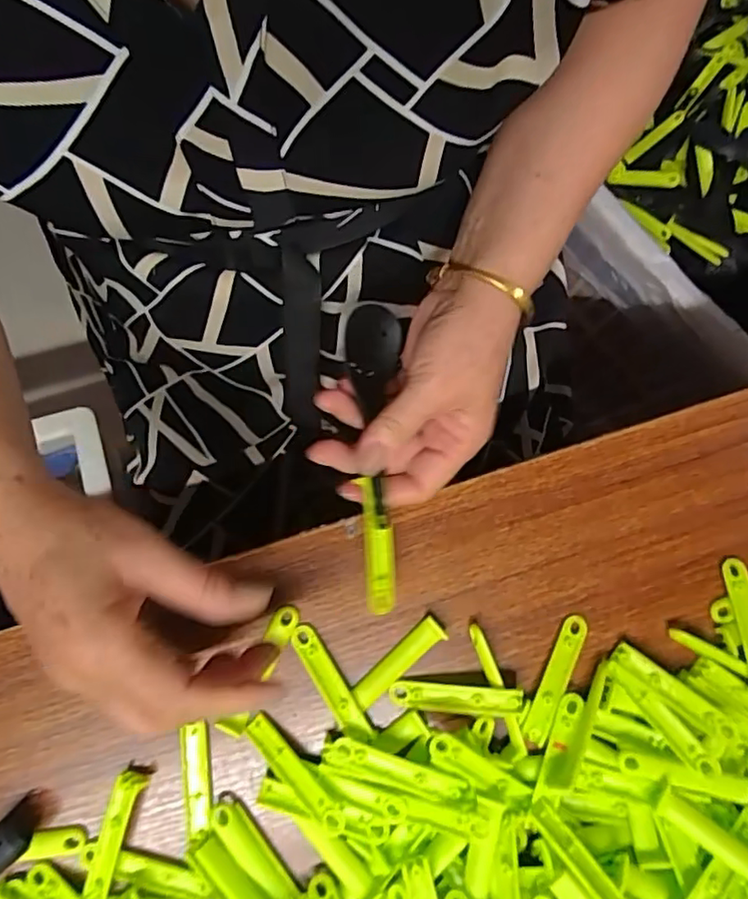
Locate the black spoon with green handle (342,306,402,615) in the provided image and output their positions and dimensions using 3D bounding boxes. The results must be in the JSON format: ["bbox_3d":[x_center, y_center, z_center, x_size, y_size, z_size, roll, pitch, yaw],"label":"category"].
[{"bbox_3d":[0.002,0.003,0.346,0.032,0.019,0.175,-2,80,-1],"label":"black spoon with green handle"}]

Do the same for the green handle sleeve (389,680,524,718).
[{"bbox_3d":[0.047,0.144,0.342,0.073,0.012,0.016,3,82,0],"label":"green handle sleeve"}]

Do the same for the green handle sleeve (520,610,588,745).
[{"bbox_3d":[0.107,0.134,0.350,0.014,0.004,0.075,26,83,3],"label":"green handle sleeve"}]

